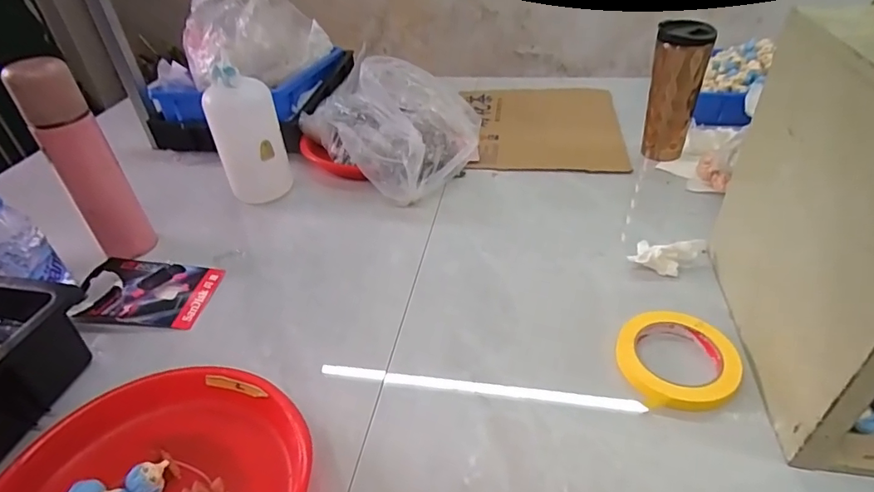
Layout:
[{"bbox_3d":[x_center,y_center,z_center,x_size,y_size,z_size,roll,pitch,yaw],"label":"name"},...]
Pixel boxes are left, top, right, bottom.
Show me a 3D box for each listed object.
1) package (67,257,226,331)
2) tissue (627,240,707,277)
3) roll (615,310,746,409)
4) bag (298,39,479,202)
[{"bbox_3d":[-0.352,0.053,0.608,0.145,0.029,0.103,-2,39,7],"label":"package"},{"bbox_3d":[0.281,0.012,0.597,0.098,0.029,0.038,-7,39,1],"label":"tissue"},{"bbox_3d":[0.235,0.109,0.487,0.109,0.015,0.106,-5,39,4],"label":"roll"},{"bbox_3d":[-0.079,-0.194,0.780,0.153,0.193,0.298,-30,44,-25],"label":"bag"}]

